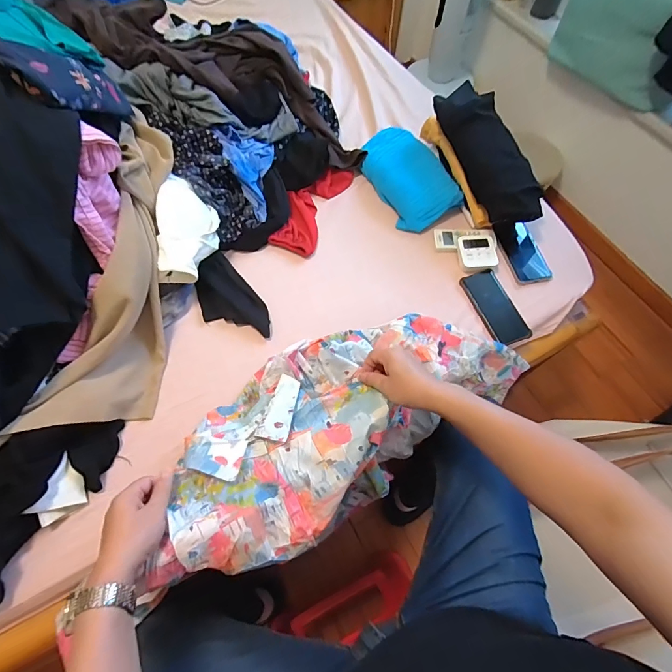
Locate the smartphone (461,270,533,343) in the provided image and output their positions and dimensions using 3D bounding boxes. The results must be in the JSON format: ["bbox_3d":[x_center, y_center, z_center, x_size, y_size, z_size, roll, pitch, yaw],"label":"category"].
[{"bbox_3d":[0.319,-0.061,0.761,0.076,0.010,0.161,-19,66,-11],"label":"smartphone"}]

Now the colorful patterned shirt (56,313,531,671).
[{"bbox_3d":[0.019,0.111,0.618,0.629,0.118,0.249,-29,68,-24],"label":"colorful patterned shirt"}]

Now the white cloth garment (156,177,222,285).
[{"bbox_3d":[-0.276,-0.196,0.720,0.091,0.095,0.191,-4,64,-4],"label":"white cloth garment"}]

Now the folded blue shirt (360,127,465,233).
[{"bbox_3d":[0.167,-0.388,0.896,0.164,0.068,0.304,-22,66,-12],"label":"folded blue shirt"}]

